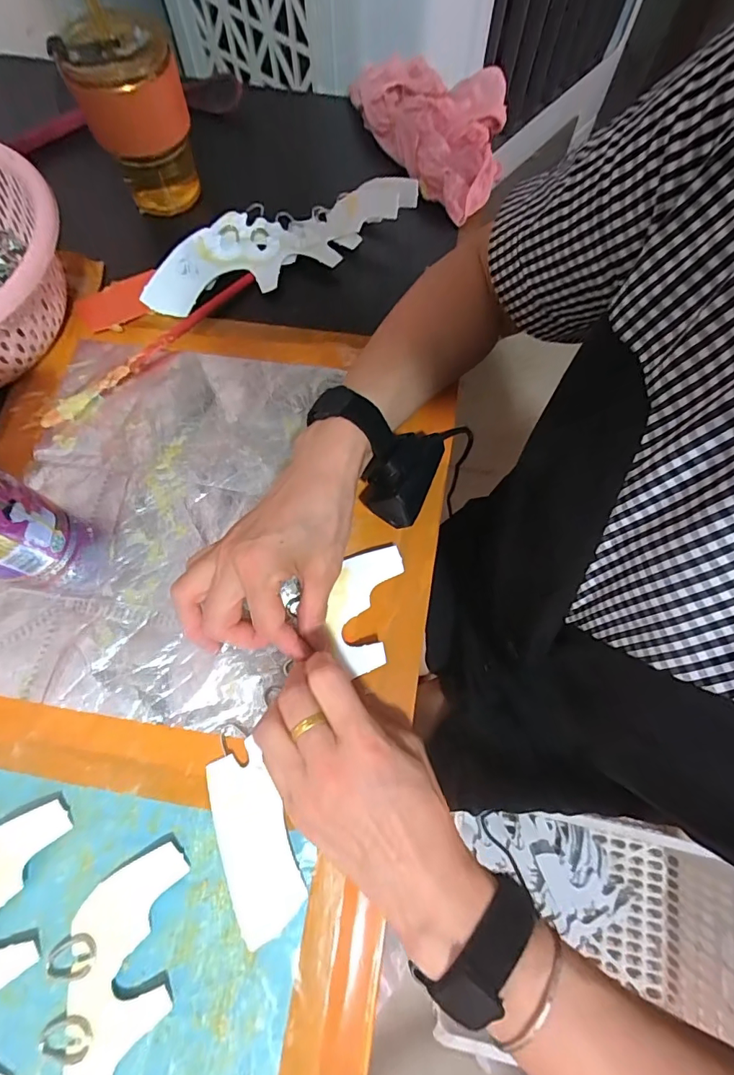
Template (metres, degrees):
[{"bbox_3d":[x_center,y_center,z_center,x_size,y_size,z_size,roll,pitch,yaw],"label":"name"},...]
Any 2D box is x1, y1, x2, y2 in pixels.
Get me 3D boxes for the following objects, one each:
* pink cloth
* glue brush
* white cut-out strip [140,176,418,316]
[{"bbox_3d":[0.087,-0.413,0.463,0.128,0.051,0.170,-32,72,-11],"label":"pink cloth"},{"bbox_3d":[-0.180,-0.165,0.399,0.015,0.015,0.216,40,74,14],"label":"glue brush"},{"bbox_3d":[-0.081,-0.279,0.432,0.257,0.039,0.096,-17,70,-6],"label":"white cut-out strip"}]

